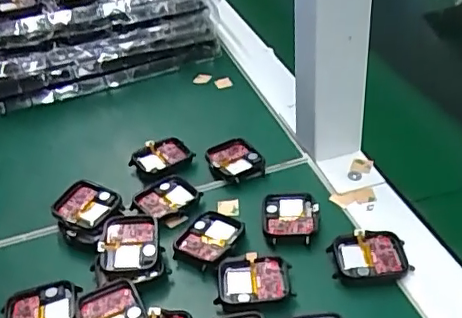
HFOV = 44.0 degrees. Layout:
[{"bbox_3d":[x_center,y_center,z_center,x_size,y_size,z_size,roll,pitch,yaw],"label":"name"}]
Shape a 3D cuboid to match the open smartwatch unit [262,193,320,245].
[{"bbox_3d":[0.041,0.039,0.394,0.038,0.007,0.047,0,38,7],"label":"open smartwatch unit"}]

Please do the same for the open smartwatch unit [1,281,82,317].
[{"bbox_3d":[-0.116,0.095,0.348,0.046,0.013,0.036,-15,37,-3],"label":"open smartwatch unit"}]

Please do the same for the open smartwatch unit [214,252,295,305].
[{"bbox_3d":[0.014,0.075,0.352,0.044,0.008,0.034,-3,37,3],"label":"open smartwatch unit"}]

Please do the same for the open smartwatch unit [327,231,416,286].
[{"bbox_3d":[0.087,0.062,0.360,0.046,0.009,0.036,-5,37,0],"label":"open smartwatch unit"}]

